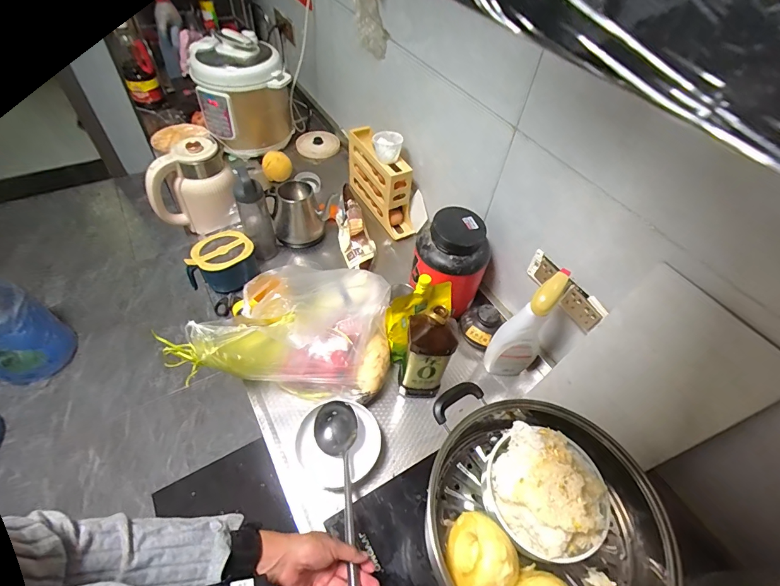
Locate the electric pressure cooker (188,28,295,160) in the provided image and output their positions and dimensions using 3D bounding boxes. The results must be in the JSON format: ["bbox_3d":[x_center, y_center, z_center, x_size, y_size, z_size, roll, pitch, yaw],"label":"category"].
[{"bbox_3d":[-0.459,-0.603,1.225,0.267,0.341,0.274,-21,57,-20],"label":"electric pressure cooker"}]

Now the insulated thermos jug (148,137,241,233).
[{"bbox_3d":[-0.484,-0.243,0.956,0.199,0.198,0.161,-24,58,-22],"label":"insulated thermos jug"}]

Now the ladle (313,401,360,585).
[{"bbox_3d":[-0.063,0.359,0.590,0.074,0.079,0.412,-7,38,-11],"label":"ladle"}]

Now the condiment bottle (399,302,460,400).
[{"bbox_3d":[0.069,0.111,0.706,0.088,0.260,0.060,13,52,5],"label":"condiment bottle"}]

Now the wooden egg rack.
[{"bbox_3d":[-0.029,-0.307,1.096,0.091,0.195,0.284,-23,57,-22],"label":"wooden egg rack"}]

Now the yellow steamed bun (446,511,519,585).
[{"bbox_3d":[0.110,0.314,0.458,0.077,0.062,0.095,-7,53,-11],"label":"yellow steamed bun"}]

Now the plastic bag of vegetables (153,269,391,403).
[{"bbox_3d":[-0.196,0.059,0.783,0.389,0.141,0.274,4,52,-2],"label":"plastic bag of vegetables"}]

